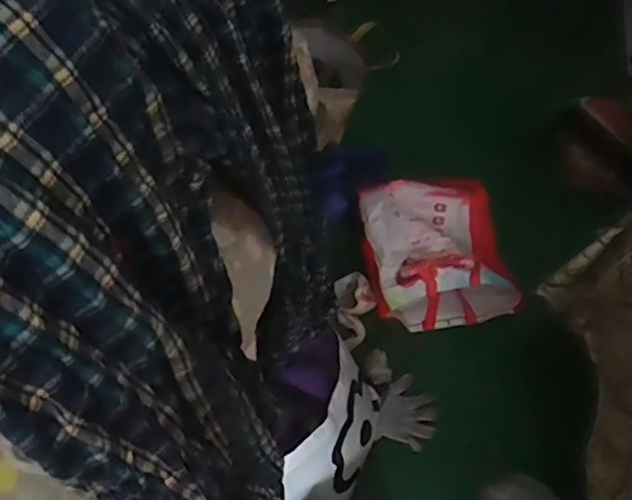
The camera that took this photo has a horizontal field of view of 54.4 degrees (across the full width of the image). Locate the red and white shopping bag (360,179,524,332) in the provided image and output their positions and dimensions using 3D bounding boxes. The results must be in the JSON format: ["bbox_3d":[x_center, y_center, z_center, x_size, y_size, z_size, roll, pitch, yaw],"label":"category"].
[{"bbox_3d":[0.300,0.000,1.527,0.345,0.153,0.324,-10,58,-4],"label":"red and white shopping bag"}]

